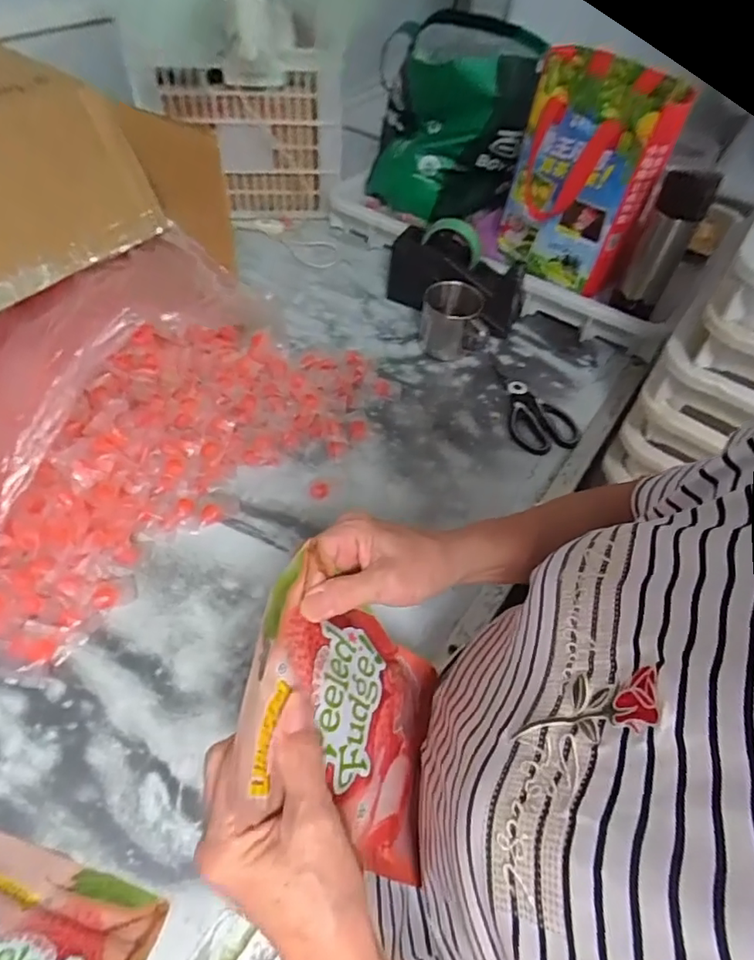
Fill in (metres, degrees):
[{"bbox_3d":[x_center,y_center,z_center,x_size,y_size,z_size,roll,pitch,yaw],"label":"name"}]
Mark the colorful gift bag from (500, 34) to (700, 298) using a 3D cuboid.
[{"bbox_3d":[0.281,-0.413,0.774,0.100,0.267,0.187,-26,56,-24],"label":"colorful gift bag"}]

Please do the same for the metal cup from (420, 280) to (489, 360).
[{"bbox_3d":[0.111,-0.231,0.810,0.086,0.082,0.089,2,51,-3],"label":"metal cup"}]

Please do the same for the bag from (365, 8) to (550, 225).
[{"bbox_3d":[0.114,-0.573,0.914,0.248,0.283,0.158,23,52,15],"label":"bag"}]

